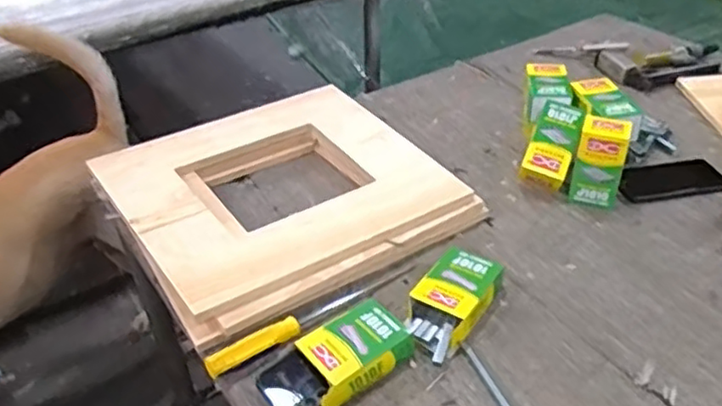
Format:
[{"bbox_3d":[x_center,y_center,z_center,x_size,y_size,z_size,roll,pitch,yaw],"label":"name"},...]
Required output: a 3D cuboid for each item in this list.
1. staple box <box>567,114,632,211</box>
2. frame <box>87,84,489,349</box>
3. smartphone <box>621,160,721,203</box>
[{"bbox_3d":[0.341,-0.057,0.963,0.067,0.122,0.053,13,38,20],"label":"staple box"},{"bbox_3d":[-0.122,-0.017,0.986,0.422,0.060,0.424,-24,41,-27],"label":"frame"},{"bbox_3d":[0.472,-0.036,1.025,0.170,0.014,0.075,-9,36,-9],"label":"smartphone"}]

